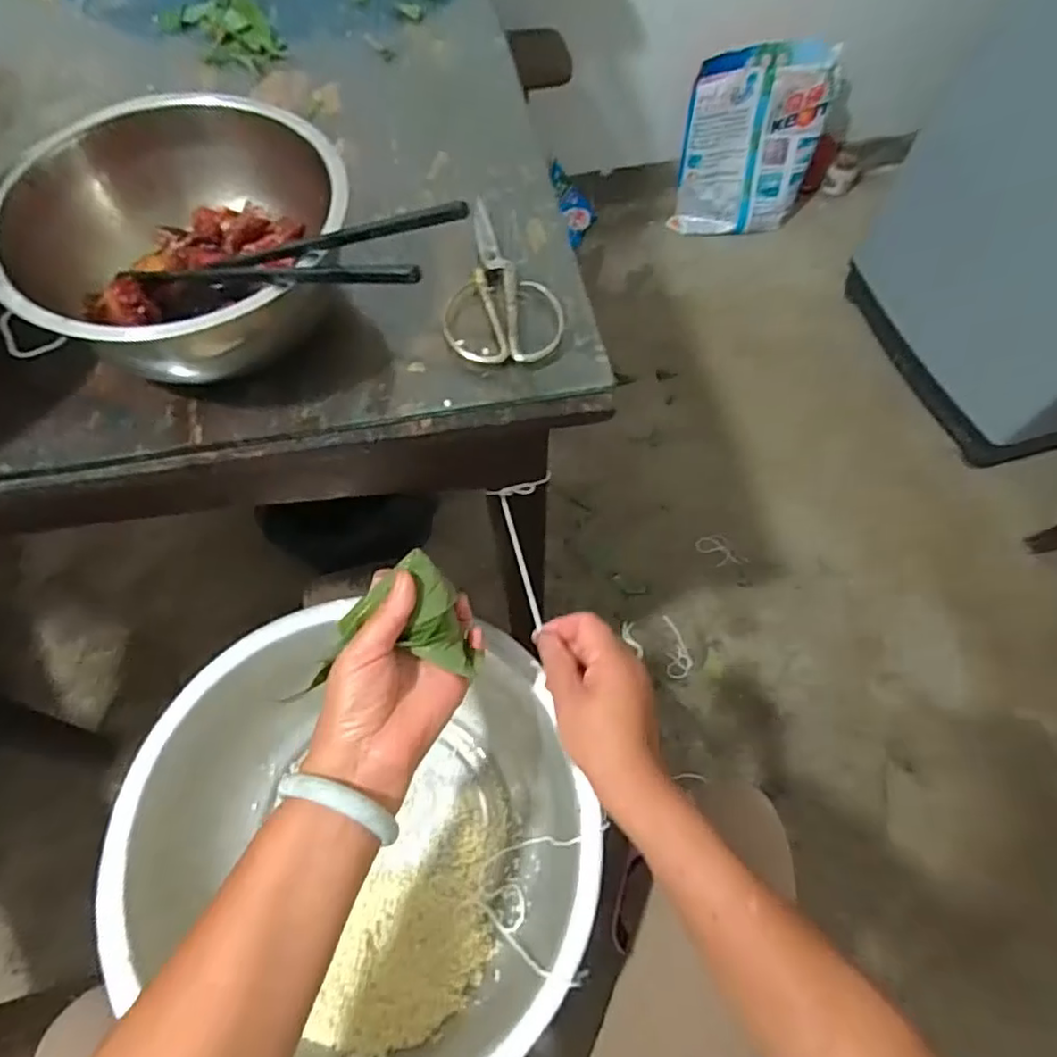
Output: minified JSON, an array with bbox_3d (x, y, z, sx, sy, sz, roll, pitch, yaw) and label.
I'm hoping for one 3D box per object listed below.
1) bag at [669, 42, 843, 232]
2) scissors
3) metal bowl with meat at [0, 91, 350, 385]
[{"bbox_3d":[0.504,-0.855,1.449,0.309,0.364,0.097,-6,64,-3],"label":"bag"},{"bbox_3d":[-0.015,-0.168,0.435,0.076,0.014,0.132,1,64,0],"label":"scissors"},{"bbox_3d":[-0.195,-0.158,0.377,0.185,0.088,0.158,-26,67,-13],"label":"metal bowl with meat"}]

